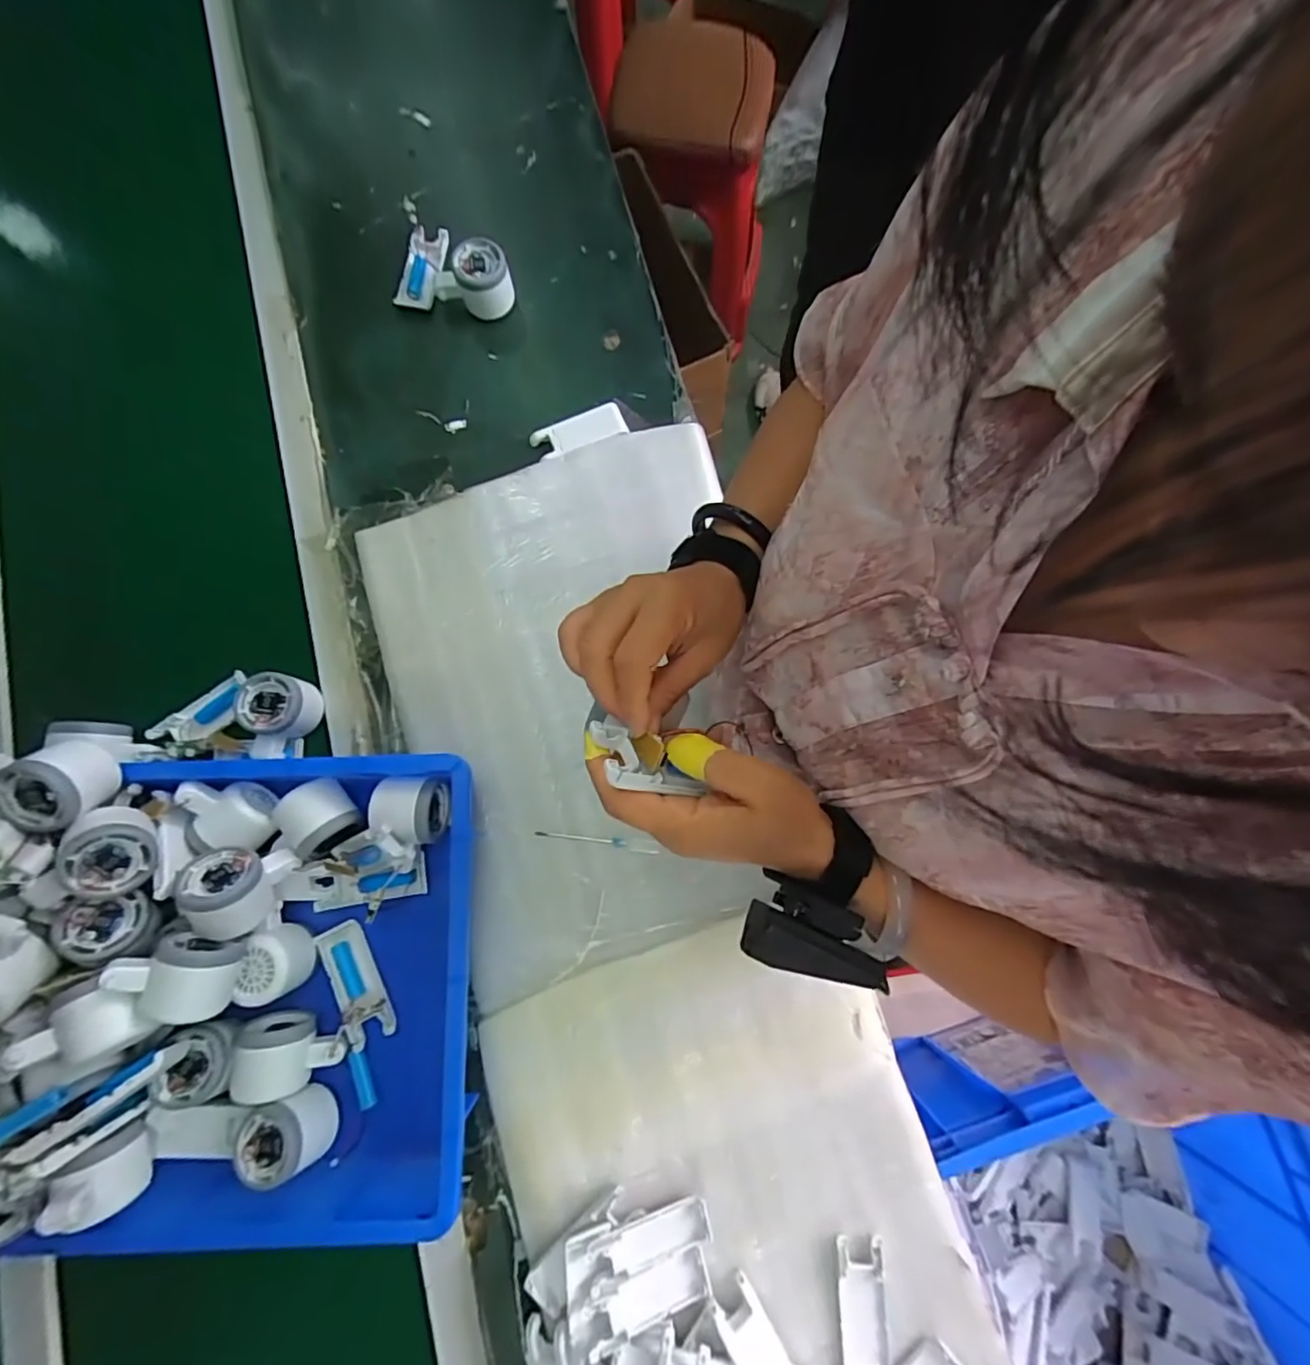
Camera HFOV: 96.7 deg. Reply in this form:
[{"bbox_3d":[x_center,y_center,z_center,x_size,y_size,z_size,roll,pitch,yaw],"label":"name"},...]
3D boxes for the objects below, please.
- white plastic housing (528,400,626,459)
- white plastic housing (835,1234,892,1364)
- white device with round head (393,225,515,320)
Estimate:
[{"bbox_3d":[-0.084,-0.278,0.639,0.102,0.012,0.043,-21,80,-4],"label":"white plastic housing"},{"bbox_3d":[0.176,0.526,0.487,0.039,0.013,0.105,-1,79,-1],"label":"white plastic housing"},{"bbox_3d":[-0.225,-0.477,0.659,0.135,0.058,0.093,8,79,1],"label":"white device with round head"}]

